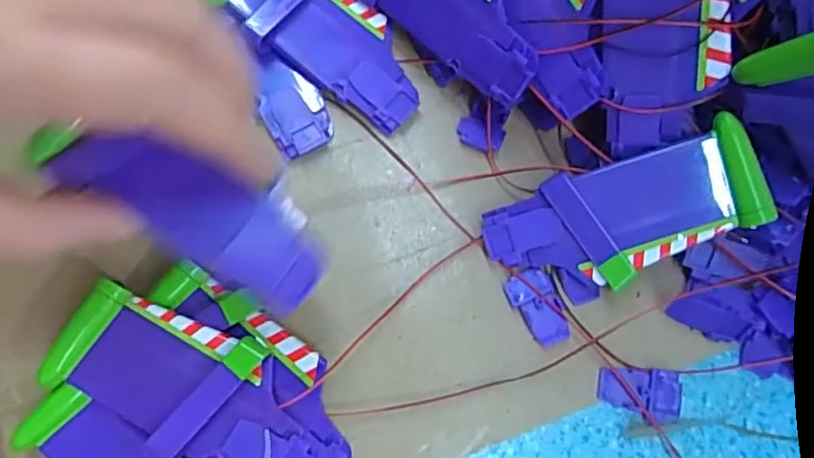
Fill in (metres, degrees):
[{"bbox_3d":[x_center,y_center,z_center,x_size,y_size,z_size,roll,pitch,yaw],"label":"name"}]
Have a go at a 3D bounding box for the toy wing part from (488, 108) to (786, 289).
[{"bbox_3d":[0.073,-0.004,0.204,0.088,0.013,0.038,-17,77,11],"label":"toy wing part"}]

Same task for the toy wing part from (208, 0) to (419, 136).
[{"bbox_3d":[-0.031,-0.077,0.232,0.087,0.014,0.039,35,76,9],"label":"toy wing part"}]

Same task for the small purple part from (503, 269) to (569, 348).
[{"bbox_3d":[0.045,0.028,0.210,0.016,0.004,0.027,-18,75,-6],"label":"small purple part"}]

